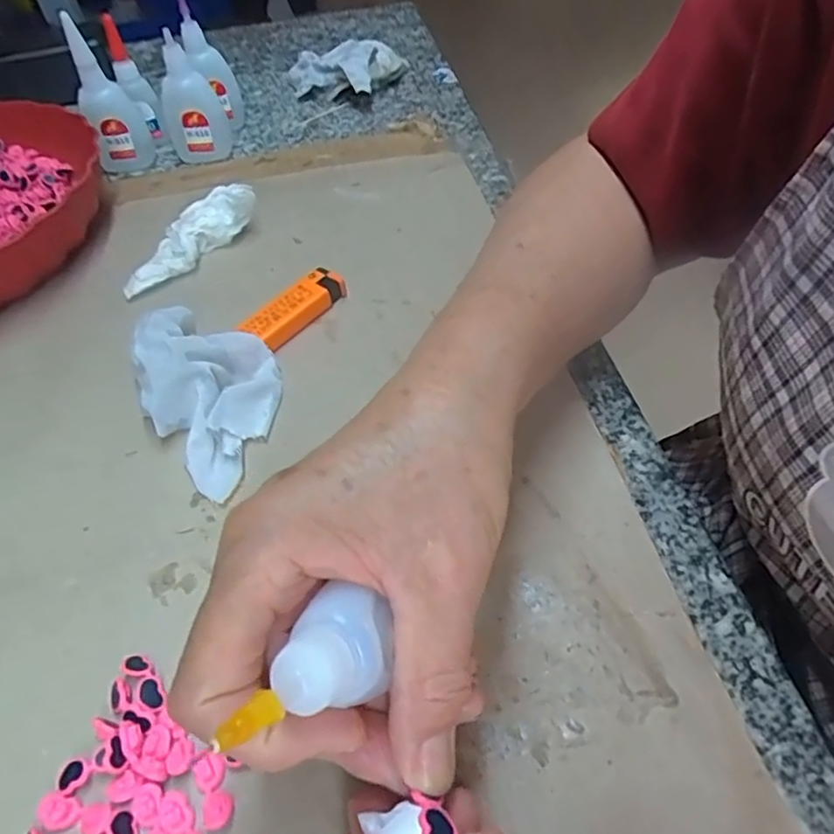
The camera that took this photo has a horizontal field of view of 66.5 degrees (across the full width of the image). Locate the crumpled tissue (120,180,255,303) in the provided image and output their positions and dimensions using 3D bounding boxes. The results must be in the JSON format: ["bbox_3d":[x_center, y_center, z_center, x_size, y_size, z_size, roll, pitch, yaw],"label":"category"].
[{"bbox_3d":[-0.141,-0.108,0.387,0.028,0.024,0.095,34,74,30],"label":"crumpled tissue"}]

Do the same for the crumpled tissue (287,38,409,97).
[{"bbox_3d":[-0.063,-0.302,0.555,0.106,0.035,0.091,-3,49,2],"label":"crumpled tissue"}]

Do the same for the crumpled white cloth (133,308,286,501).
[{"bbox_3d":[-0.101,-0.021,0.306,0.062,0.038,0.111,-29,52,-19],"label":"crumpled white cloth"}]

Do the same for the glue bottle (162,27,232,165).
[{"bbox_3d":[-0.170,-0.238,0.479,0.046,0.075,0.047,-19,50,-11],"label":"glue bottle"}]

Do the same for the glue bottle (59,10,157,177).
[{"bbox_3d":[-0.228,-0.237,0.464,0.039,0.098,0.031,-23,51,-14],"label":"glue bottle"}]

